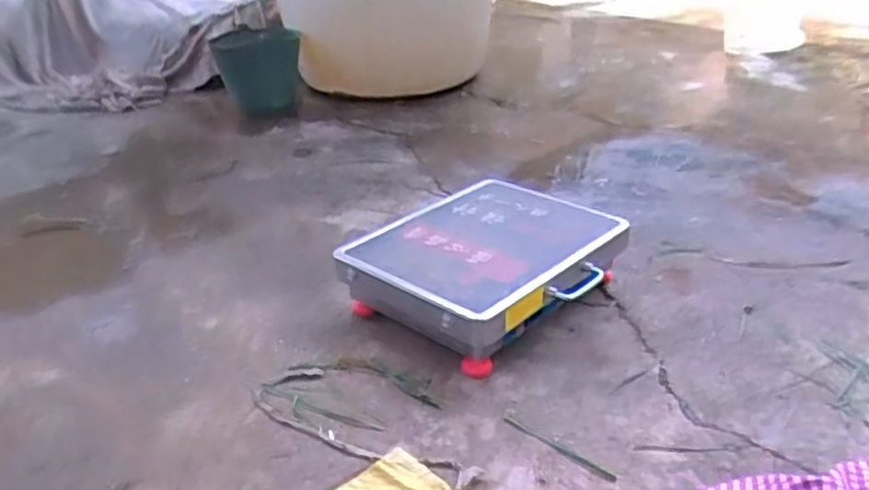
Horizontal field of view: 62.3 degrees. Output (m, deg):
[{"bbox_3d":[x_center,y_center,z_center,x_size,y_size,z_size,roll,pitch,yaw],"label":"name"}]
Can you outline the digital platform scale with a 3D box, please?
[{"bbox_3d":[0.099,0.027,1.207,0.347,0.119,0.431,20,37,36],"label":"digital platform scale"}]

